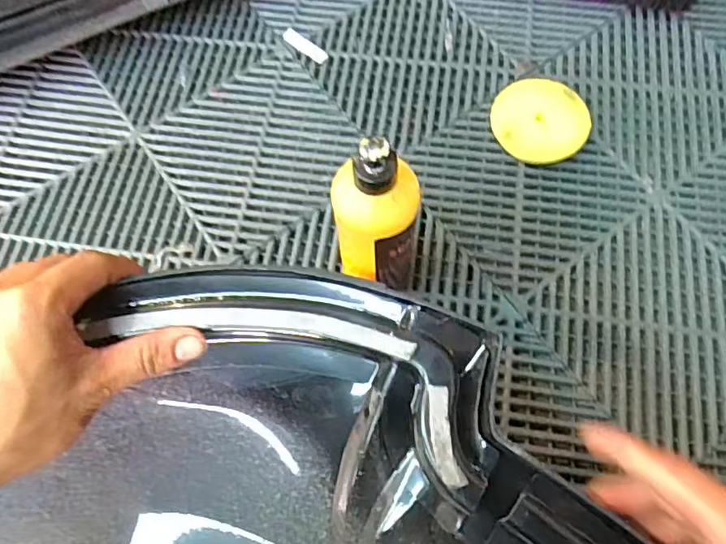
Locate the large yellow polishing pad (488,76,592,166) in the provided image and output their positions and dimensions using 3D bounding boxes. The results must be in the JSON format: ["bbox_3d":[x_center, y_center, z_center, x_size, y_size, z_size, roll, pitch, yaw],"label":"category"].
[{"bbox_3d":[0.187,-0.158,0.582,0.099,0.032,0.089,12,70,6],"label":"large yellow polishing pad"}]

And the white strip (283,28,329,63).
[{"bbox_3d":[-0.069,-0.267,0.645,0.064,0.004,0.017,38,75,15],"label":"white strip"}]

